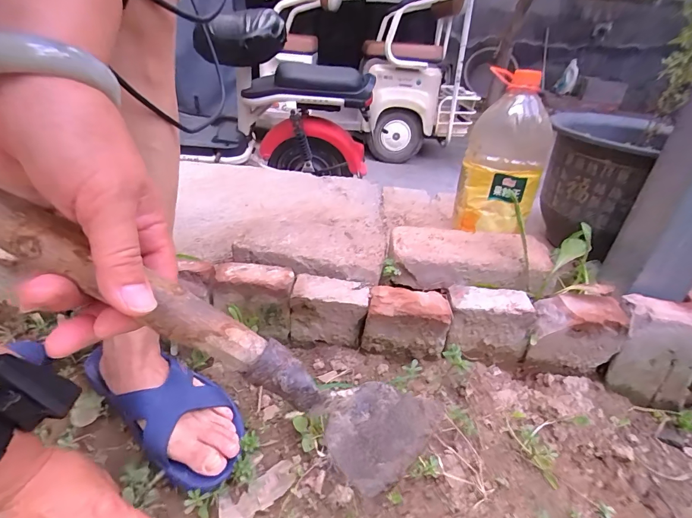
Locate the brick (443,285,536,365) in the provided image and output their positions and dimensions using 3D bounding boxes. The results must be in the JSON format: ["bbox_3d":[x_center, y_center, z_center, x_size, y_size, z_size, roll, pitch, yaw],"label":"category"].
[{"bbox_3d":[0.197,0.096,0.537,0.108,0.101,0.056,6,31,-1],"label":"brick"}]

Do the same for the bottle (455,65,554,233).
[{"bbox_3d":[0.267,-0.172,0.624,0.125,0.243,0.097,18,33,19],"label":"bottle"}]

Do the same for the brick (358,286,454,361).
[{"bbox_3d":[0.084,0.093,0.534,0.112,0.088,0.046,9,31,6],"label":"brick"}]

